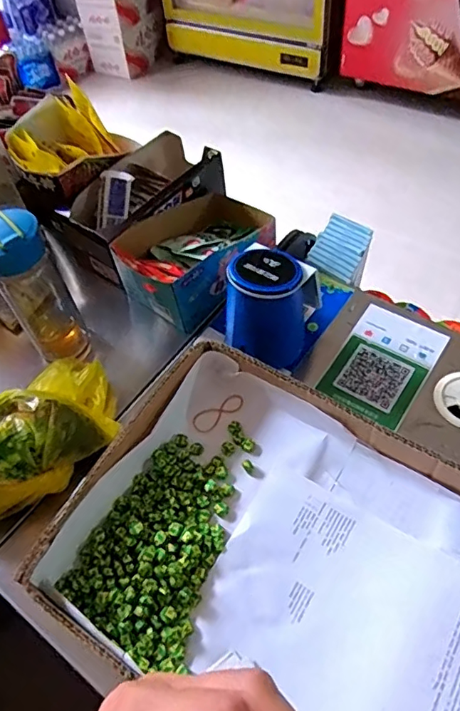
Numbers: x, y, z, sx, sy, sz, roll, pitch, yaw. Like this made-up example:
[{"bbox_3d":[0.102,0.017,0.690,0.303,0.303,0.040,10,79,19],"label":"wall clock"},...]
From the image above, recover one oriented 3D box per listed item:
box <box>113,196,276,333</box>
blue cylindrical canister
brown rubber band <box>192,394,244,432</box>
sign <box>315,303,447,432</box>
[{"bbox_3d":[-0.037,-0.133,0.651,0.121,0.083,0.198,35,64,27],"label":"box"},{"bbox_3d":[0.042,-0.048,0.558,0.077,0.119,0.076,-3,54,4],"label":"blue cylindrical canister"},{"bbox_3d":[-0.011,0.060,0.536,0.058,0.006,0.022,-25,55,-12],"label":"brown rubber band"},{"bbox_3d":[0.171,0.009,0.578,0.096,0.005,0.143,28,61,23],"label":"sign"}]

